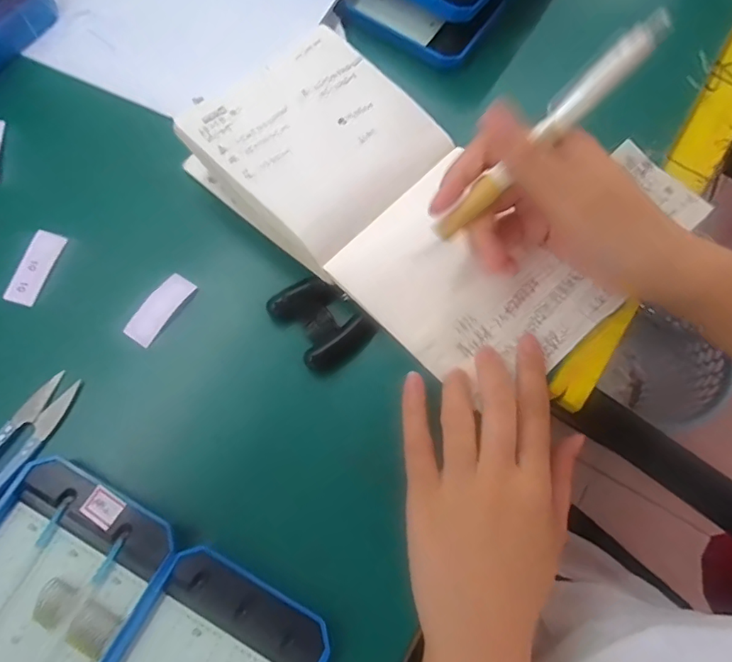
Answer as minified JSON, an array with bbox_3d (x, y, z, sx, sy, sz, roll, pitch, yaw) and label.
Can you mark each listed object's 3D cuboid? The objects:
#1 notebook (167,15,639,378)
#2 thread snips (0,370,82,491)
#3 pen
[{"bbox_3d":[0.021,-0.071,0.310,0.246,0.027,0.127,42,70,3],"label":"notebook"},{"bbox_3d":[-0.190,0.067,0.275,0.025,0.017,0.099,28,74,8],"label":"thread snips"},{"bbox_3d":[0.081,-0.091,0.243,0.128,0.007,0.013,-43,76,17],"label":"pen"}]

